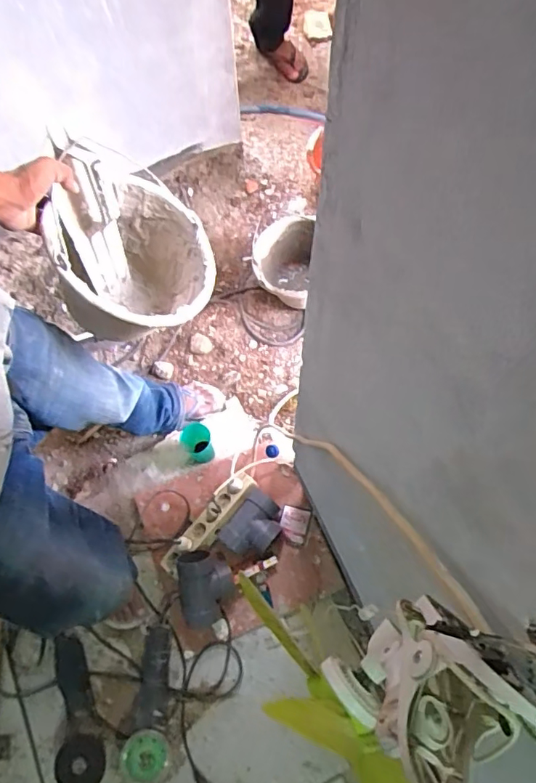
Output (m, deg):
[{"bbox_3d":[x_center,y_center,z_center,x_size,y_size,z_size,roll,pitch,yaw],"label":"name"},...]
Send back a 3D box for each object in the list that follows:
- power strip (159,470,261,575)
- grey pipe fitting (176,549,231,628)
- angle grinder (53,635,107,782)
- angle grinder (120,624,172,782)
[{"bbox_3d":[-0.140,0.309,1.230,0.061,0.043,0.281,37,78,10],"label":"power strip"},{"bbox_3d":[-0.142,0.445,1.179,0.124,0.077,0.164,-6,75,-1],"label":"grey pipe fitting"},{"bbox_3d":[-0.398,0.677,1.115,0.104,0.082,0.285,-9,75,-2],"label":"angle grinder"},{"bbox_3d":[-0.244,0.661,1.094,0.102,0.115,0.291,7,75,2],"label":"angle grinder"}]

